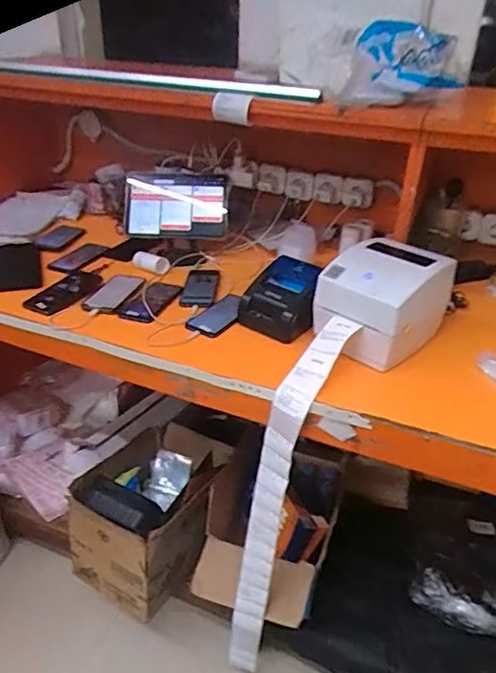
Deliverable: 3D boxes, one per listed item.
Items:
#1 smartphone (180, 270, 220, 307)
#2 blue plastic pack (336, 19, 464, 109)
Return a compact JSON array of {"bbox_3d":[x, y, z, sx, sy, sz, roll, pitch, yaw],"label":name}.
[{"bbox_3d":[-0.108,-0.111,1.205,0.077,0.016,0.168,3,31,2],"label":"smartphone"},{"bbox_3d":[0.282,-0.479,0.932,0.226,0.131,0.052,-10,33,-19],"label":"blue plastic pack"}]

